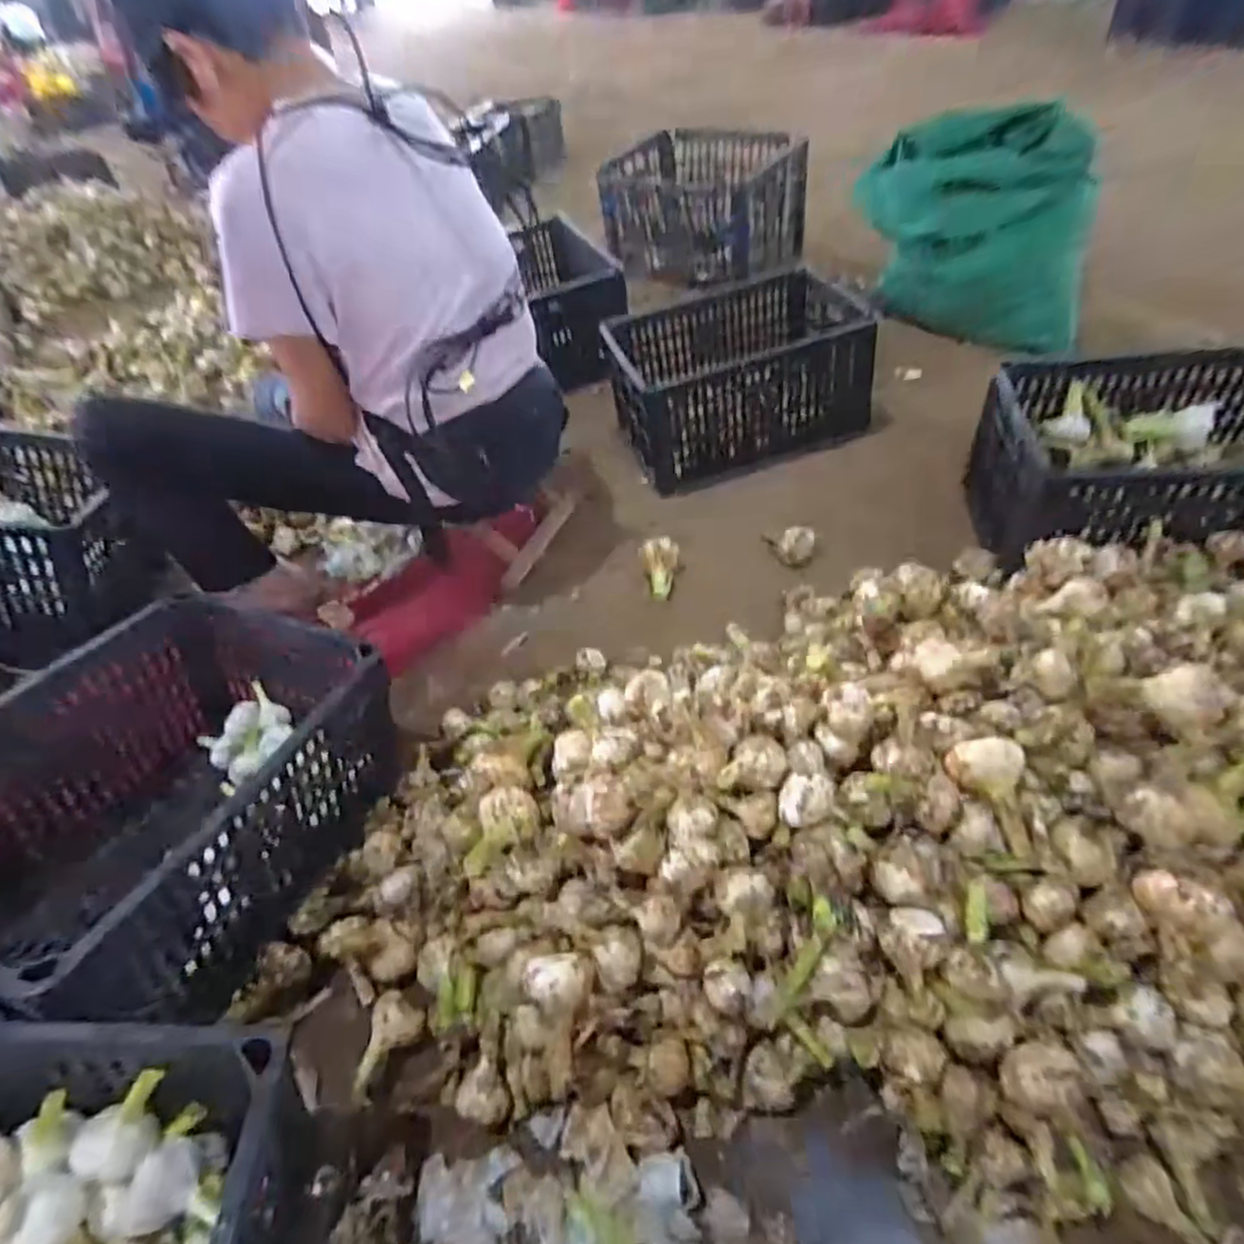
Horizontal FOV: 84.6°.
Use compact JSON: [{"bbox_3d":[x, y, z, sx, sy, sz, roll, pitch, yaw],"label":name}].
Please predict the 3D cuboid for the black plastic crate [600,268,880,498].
[{"bbox_3d":[0.207,-0.475,1.315,0.424,0.226,0.329,-13,45,-6],"label":"black plastic crate"}]

